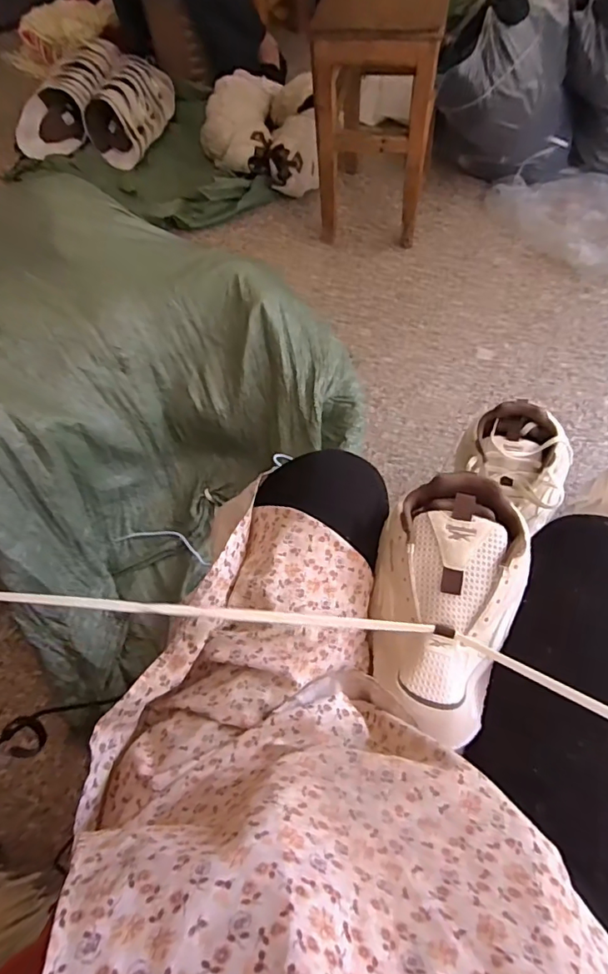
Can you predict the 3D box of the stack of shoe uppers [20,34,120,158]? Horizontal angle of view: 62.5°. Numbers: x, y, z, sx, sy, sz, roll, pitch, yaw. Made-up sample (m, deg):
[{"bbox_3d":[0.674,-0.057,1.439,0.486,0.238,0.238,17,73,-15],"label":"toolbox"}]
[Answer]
[{"bbox_3d":[-0.679,-1.145,1.460,0.202,0.118,0.454,23,82,14],"label":"stack of shoe uppers"}]

